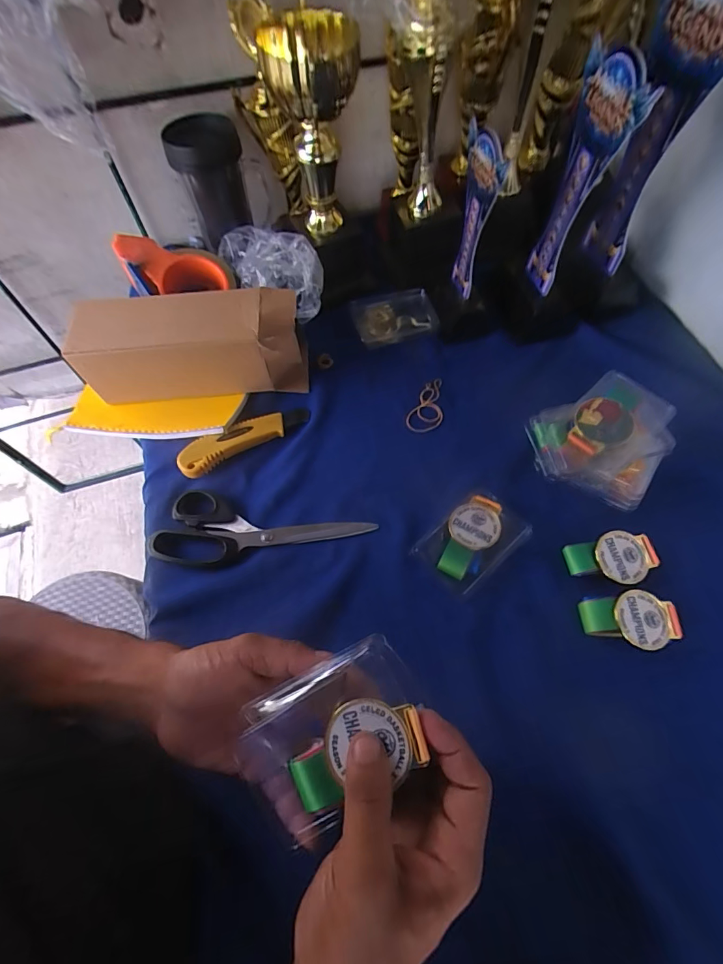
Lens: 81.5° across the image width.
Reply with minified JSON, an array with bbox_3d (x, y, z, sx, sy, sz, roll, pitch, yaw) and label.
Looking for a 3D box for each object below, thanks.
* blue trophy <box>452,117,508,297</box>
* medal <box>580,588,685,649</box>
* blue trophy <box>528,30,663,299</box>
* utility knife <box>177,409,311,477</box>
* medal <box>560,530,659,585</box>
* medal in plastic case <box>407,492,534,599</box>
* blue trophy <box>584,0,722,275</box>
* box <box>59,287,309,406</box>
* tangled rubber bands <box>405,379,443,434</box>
[{"bbox_3d":[0.125,-0.292,0.471,0.017,0.162,0.077,-9,62,-4],"label":"blue trophy"},{"bbox_3d":[0.239,0.123,0.372,0.077,0.016,0.047,-5,61,0],"label":"medal"},{"bbox_3d":[0.225,-0.308,0.442,0.029,0.207,0.098,0,62,1],"label":"blue trophy"},{"bbox_3d":[-0.132,-0.053,0.477,0.151,0.027,0.035,-32,65,-14],"label":"utility knife"},{"bbox_3d":[0.238,0.073,0.400,0.078,0.015,0.047,-6,61,0],"label":"medal"},{"bbox_3d":[0.108,0.058,0.412,0.102,0.015,0.065,-36,66,-16],"label":"medal in plastic case"},{"bbox_3d":[0.288,-0.340,0.425,0.056,0.250,0.107,4,62,3],"label":"blue trophy"},{"bbox_3d":[-0.190,-0.153,0.490,0.244,0.107,0.083,-5,61,0],"label":"box"},{"bbox_3d":[0.084,-0.091,0.502,0.039,0.010,0.083,27,66,16],"label":"tangled rubber bands"}]

